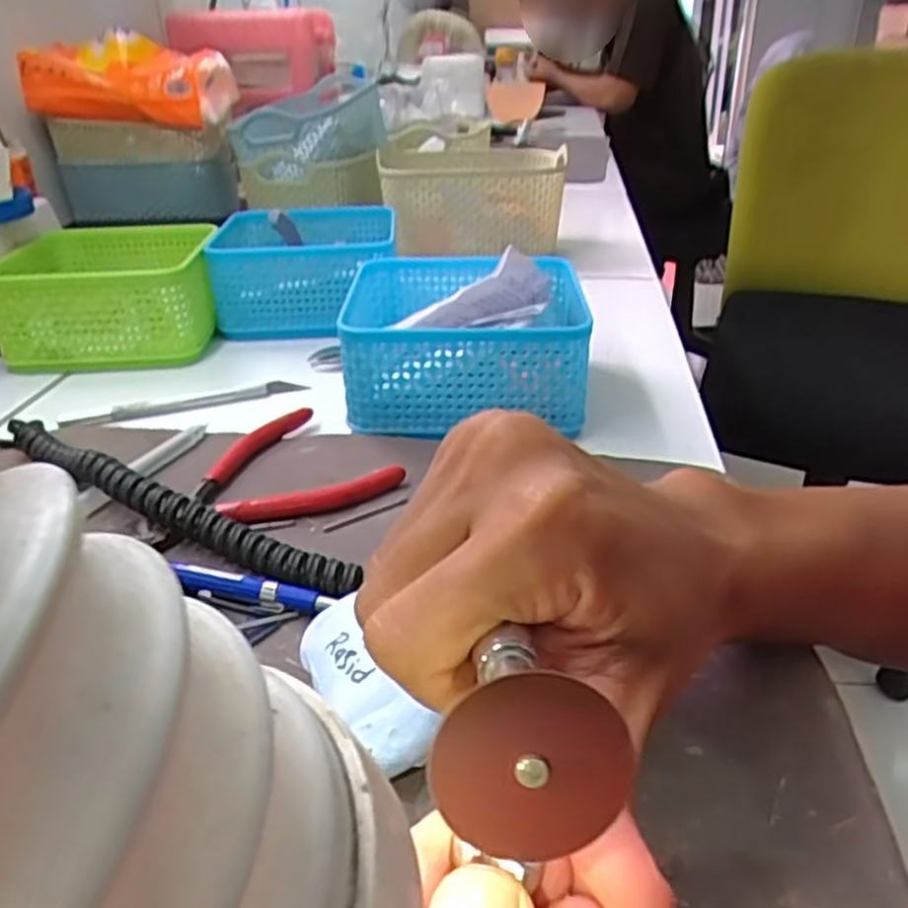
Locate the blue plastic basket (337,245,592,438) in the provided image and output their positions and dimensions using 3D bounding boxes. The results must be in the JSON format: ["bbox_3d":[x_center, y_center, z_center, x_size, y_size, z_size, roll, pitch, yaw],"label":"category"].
[{"bbox_3d":[0.001,-0.075,0.451,0.133,0.066,0.131,-1,29,0],"label":"blue plastic basket"}]

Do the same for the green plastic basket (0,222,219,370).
[{"bbox_3d":[-0.231,-0.114,0.546,0.126,0.062,0.125,-3,29,-4],"label":"green plastic basket"}]

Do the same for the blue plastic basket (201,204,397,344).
[{"bbox_3d":[-0.110,-0.140,0.590,0.129,0.058,0.127,-5,29,-6],"label":"blue plastic basket"}]

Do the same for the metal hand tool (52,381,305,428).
[{"bbox_3d":[-0.156,-0.032,0.462,0.136,0.013,0.013,-12,33,-15],"label":"metal hand tool"}]

